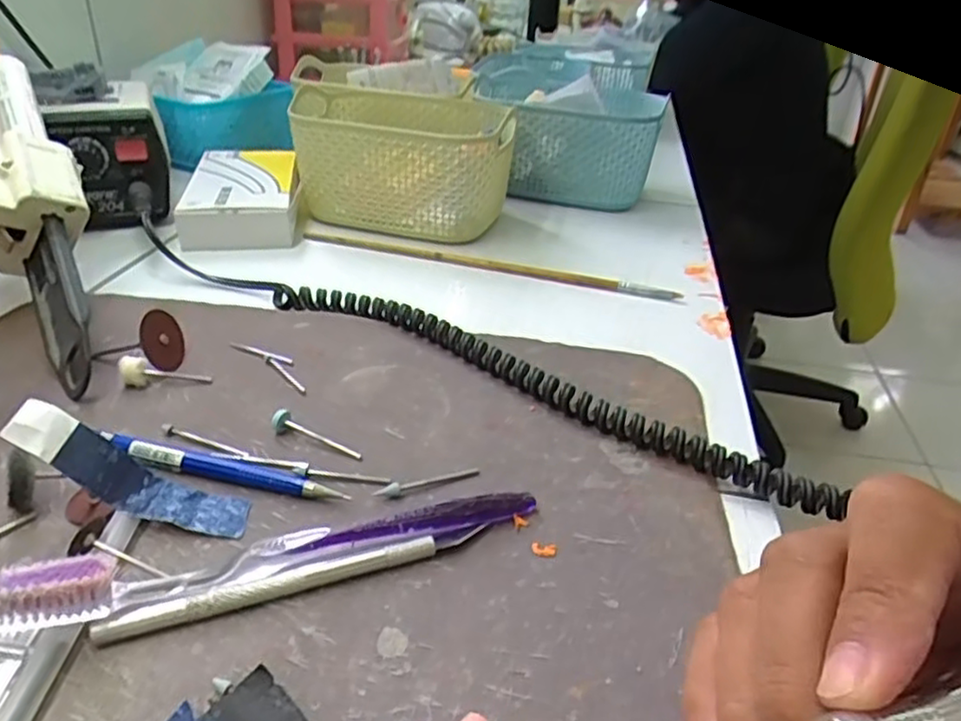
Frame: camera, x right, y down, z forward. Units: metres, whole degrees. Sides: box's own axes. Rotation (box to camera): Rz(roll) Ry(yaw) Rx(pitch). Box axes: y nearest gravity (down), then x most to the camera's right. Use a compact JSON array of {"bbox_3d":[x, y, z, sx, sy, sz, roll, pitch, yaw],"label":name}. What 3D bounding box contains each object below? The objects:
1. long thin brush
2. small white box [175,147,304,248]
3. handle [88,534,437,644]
[{"bbox_3d":[0.001,-0.071,0.498,0.276,0.008,0.012,12,33,12],"label":"long thin brush"},{"bbox_3d":[-0.186,-0.134,0.554,0.083,0.033,0.147,-3,32,-11],"label":"small white box"},{"bbox_3d":[-0.071,0.078,0.243,0.113,0.010,0.008,-9,34,-20],"label":"handle"}]

